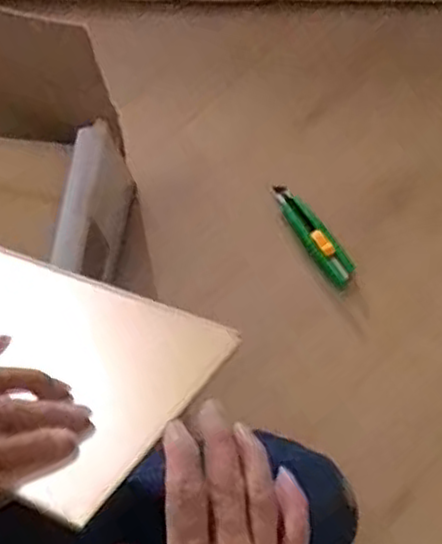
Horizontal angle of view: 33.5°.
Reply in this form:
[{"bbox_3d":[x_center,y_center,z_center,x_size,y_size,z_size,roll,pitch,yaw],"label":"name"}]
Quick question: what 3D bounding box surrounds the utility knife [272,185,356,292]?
[{"bbox_3d":[0.118,-0.049,0.936,0.039,0.019,0.157,-31,70,-11],"label":"utility knife"}]

